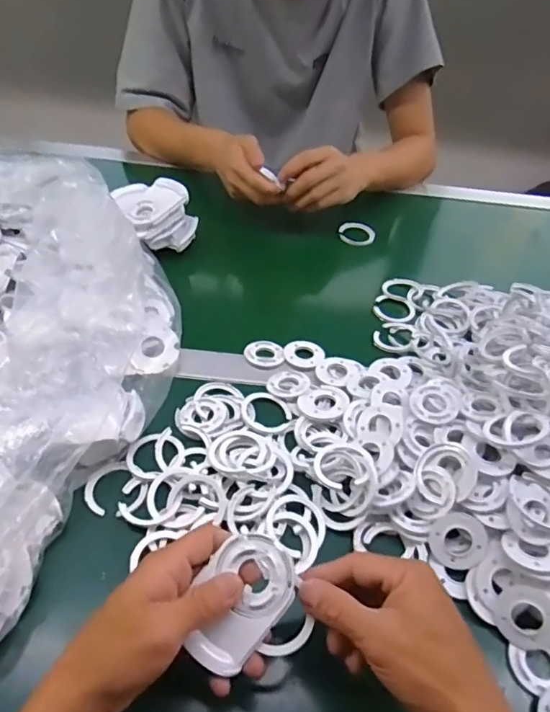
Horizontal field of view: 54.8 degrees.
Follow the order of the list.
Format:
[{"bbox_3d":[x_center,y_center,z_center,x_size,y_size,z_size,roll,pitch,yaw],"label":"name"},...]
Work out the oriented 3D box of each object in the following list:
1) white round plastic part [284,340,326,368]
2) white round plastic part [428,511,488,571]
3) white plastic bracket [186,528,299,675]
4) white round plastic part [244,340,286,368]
[{"bbox_3d":[0.032,-0.003,0.580,0.043,0.005,0.039,9,46,2],"label":"white round plastic part"},{"bbox_3d":[0.147,0.149,0.428,0.043,0.005,0.044,-2,82,11],"label":"white round plastic part"},{"bbox_3d":[-0.025,0.158,0.343,0.057,0.008,0.082,35,78,15],"label":"white plastic bracket"},{"bbox_3d":[-0.010,-0.001,0.585,0.045,0.010,0.039,19,47,11],"label":"white round plastic part"}]

